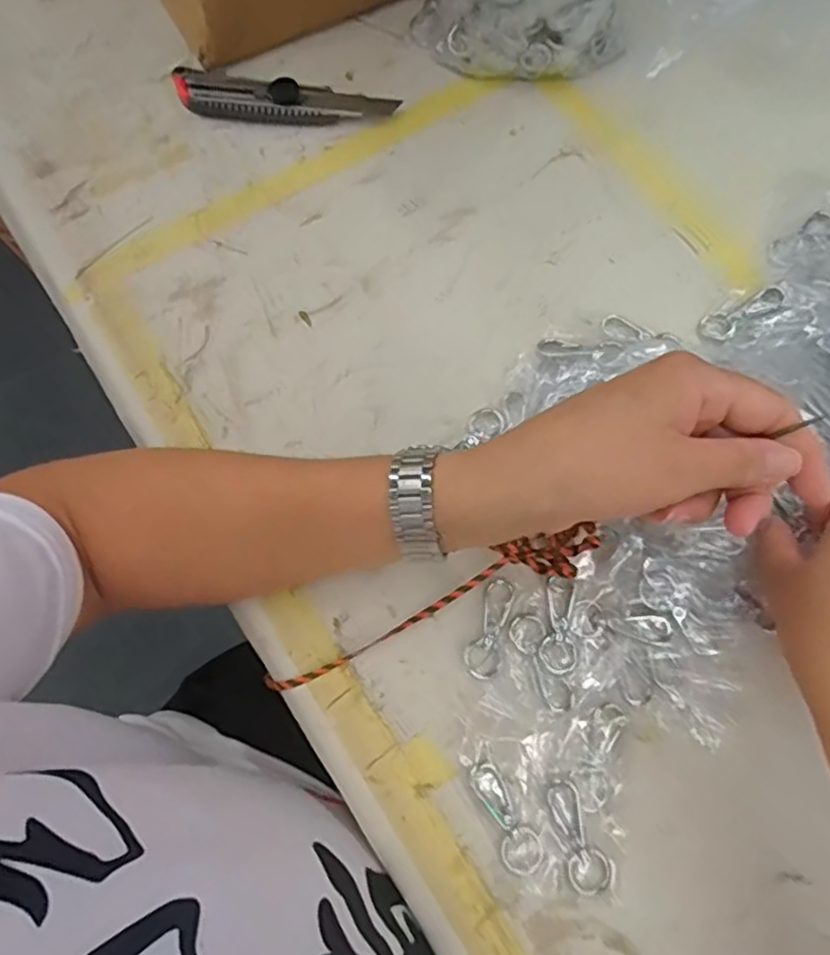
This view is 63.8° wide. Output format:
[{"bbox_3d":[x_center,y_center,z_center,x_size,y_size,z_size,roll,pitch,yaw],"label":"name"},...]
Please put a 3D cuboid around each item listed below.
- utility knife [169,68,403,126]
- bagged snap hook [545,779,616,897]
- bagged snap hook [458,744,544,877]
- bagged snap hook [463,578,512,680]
[{"bbox_3d":[-0.101,-0.287,0.507,0.165,0.017,0.042,11,70,3],"label":"utility knife"},{"bbox_3d":[0.084,0.189,0.347,0.024,0.004,0.056,-25,73,-10],"label":"bagged snap hook"},{"bbox_3d":[0.046,0.175,0.351,0.020,0.007,0.064,-24,72,-9],"label":"bagged snap hook"},{"bbox_3d":[0.044,0.086,0.383,0.020,0.004,0.057,18,71,5],"label":"bagged snap hook"}]

